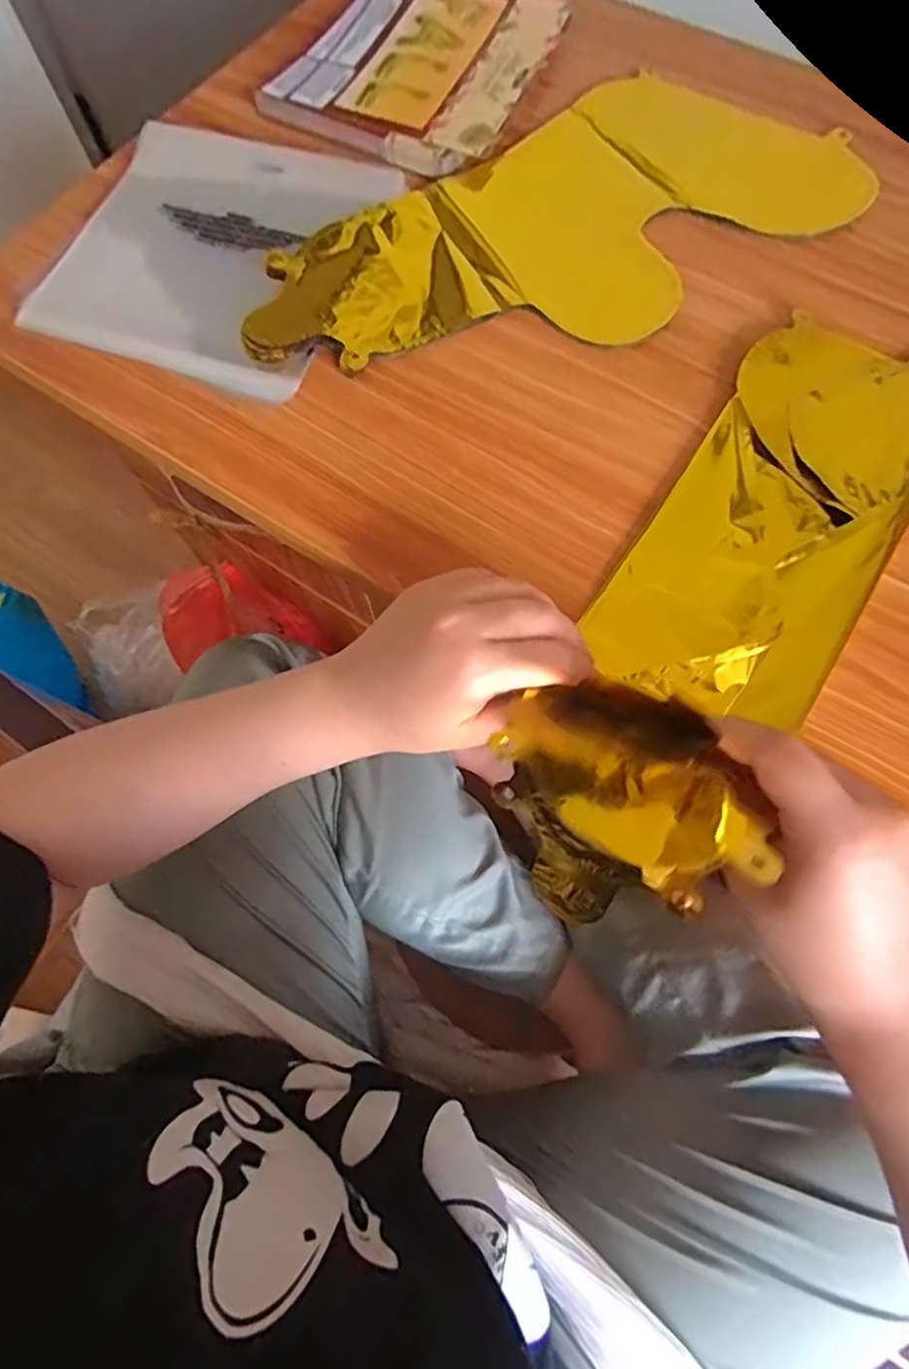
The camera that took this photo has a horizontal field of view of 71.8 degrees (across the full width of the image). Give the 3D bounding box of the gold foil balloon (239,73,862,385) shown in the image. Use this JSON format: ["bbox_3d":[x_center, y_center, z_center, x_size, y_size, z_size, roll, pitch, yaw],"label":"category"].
[{"bbox_3d":[0.068,-0.309,0.423,0.424,0.013,0.191,-26,74,-6],"label":"gold foil balloon"}]

